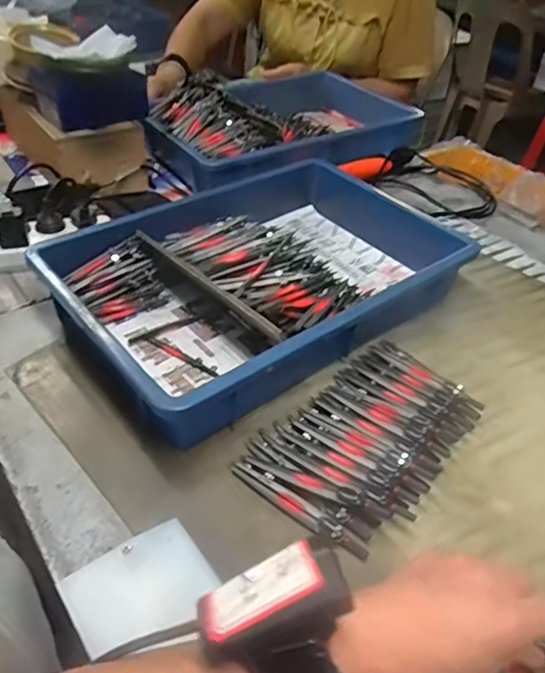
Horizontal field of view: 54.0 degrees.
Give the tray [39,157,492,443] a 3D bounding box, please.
[{"bbox_3d":[-0.008,-0.075,0.621,0.440,0.074,0.290,-27,51,-31],"label":"tray"}]

